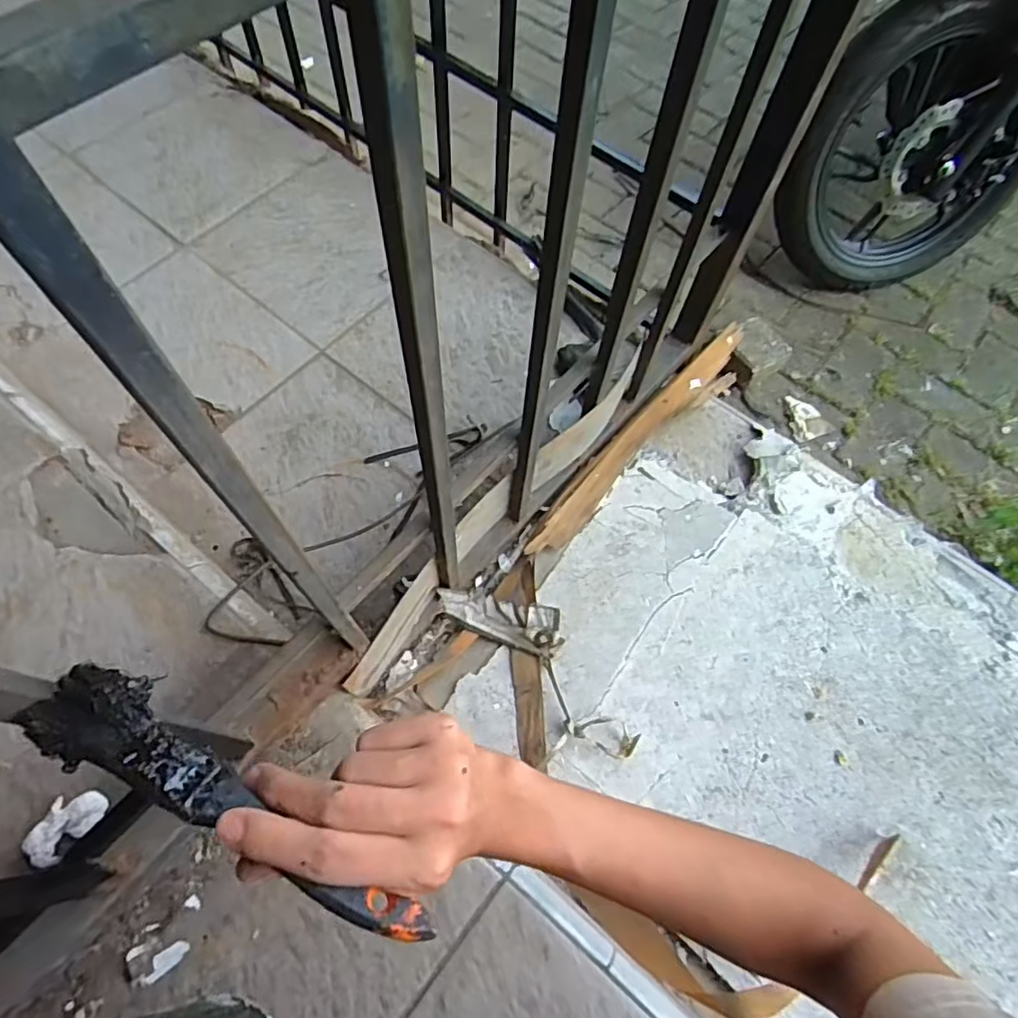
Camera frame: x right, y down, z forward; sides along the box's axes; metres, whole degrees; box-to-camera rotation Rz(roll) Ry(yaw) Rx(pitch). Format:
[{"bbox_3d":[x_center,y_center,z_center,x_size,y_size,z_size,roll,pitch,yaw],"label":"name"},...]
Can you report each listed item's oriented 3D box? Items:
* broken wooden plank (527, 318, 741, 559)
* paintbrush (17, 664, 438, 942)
[{"bbox_3d":[0.181,-0.101,0.820,0.059,0.025,0.469,44,67,11],"label":"broken wooden plank"},{"bbox_3d":[-0.110,0.121,0.247,0.175,0.020,0.036,32,68,4],"label":"paintbrush"}]

